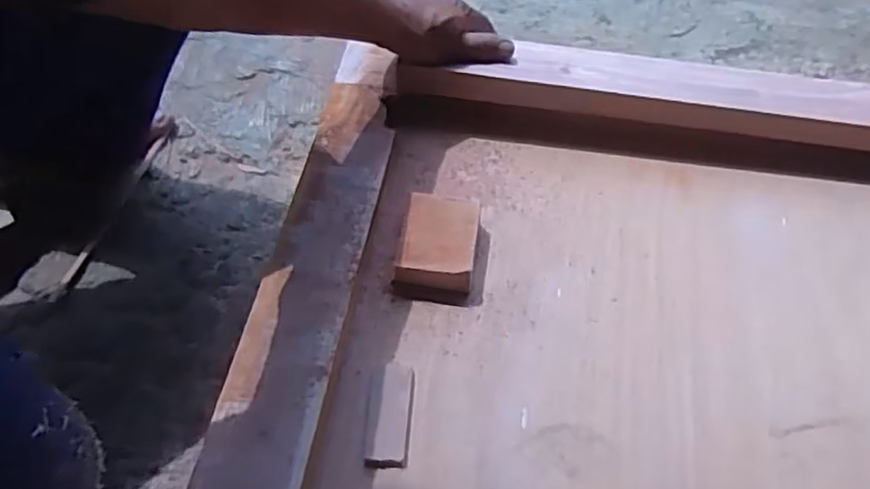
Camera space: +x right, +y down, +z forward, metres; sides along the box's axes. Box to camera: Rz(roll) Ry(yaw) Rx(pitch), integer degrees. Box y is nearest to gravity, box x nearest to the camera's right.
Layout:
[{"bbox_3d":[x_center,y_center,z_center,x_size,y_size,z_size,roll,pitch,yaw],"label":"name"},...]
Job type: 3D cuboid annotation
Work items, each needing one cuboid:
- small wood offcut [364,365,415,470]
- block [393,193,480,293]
[{"bbox_3d":[-0.034,0.129,0.501,0.033,0.014,0.079,1,53,1],"label":"small wood offcut"},{"bbox_3d":[0.003,-0.001,0.580,0.065,0.030,0.081,8,53,5],"label":"block"}]

